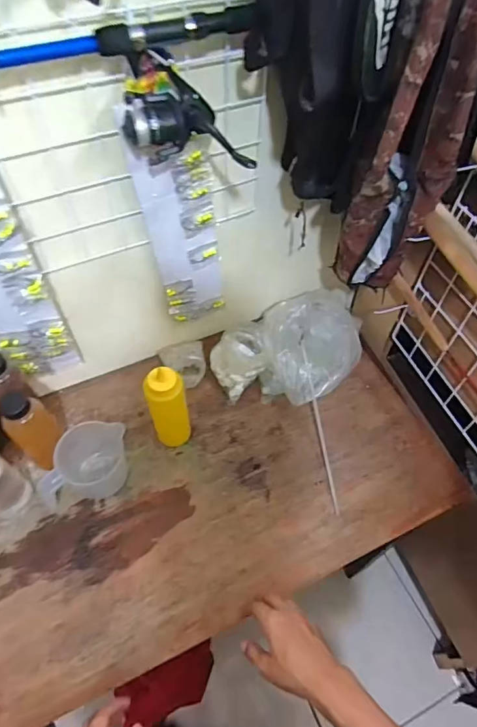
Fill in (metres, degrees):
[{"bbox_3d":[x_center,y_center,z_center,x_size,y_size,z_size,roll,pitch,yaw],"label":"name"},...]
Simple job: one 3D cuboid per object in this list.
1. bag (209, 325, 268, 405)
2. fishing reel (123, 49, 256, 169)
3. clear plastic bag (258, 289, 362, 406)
[{"bbox_3d":[0.003,-0.003,0.875,0.097,0.080,0.096,-28,61,-19],"label":"bag"},{"bbox_3d":[-0.054,-0.280,0.510,0.137,0.092,0.063,2,56,0],"label":"fishing reel"},{"bbox_3d":[0.132,-0.028,0.870,0.171,0.123,0.208,11,56,6],"label":"clear plastic bag"}]

